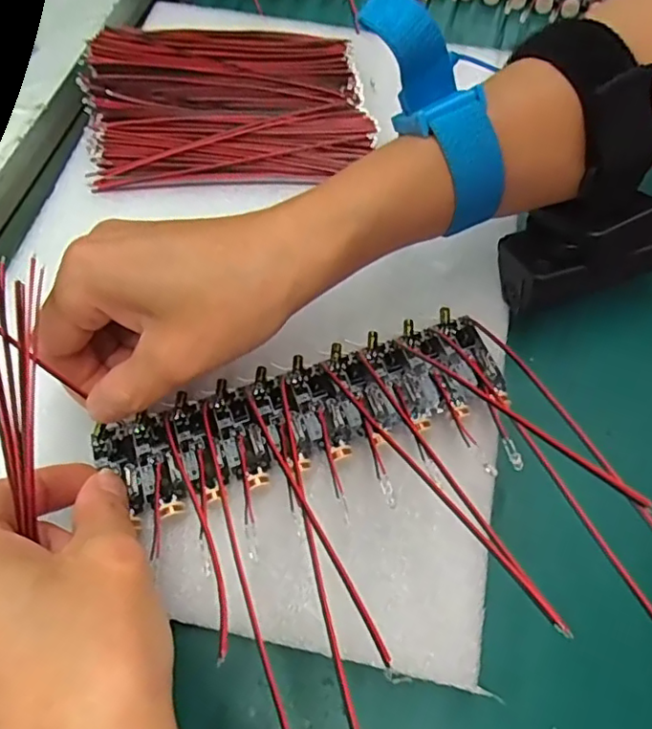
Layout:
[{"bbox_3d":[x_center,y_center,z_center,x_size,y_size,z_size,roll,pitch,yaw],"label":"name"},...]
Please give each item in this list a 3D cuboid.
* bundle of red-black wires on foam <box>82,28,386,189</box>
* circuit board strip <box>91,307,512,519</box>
[{"bbox_3d":[-0.050,-0.132,0.293,0.133,0.021,0.091,-3,63,0],"label":"bundle of red-black wires on foam"},{"bbox_3d":[-0.008,0.018,0.223,0.152,0.006,0.045,-17,64,-7],"label":"circuit board strip"}]

